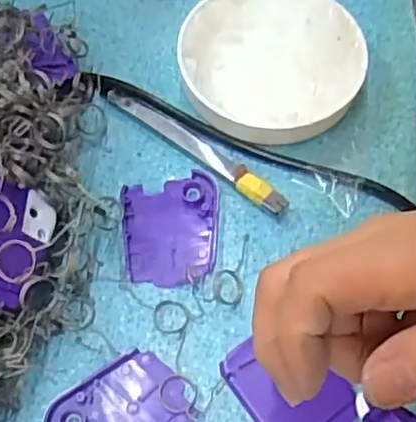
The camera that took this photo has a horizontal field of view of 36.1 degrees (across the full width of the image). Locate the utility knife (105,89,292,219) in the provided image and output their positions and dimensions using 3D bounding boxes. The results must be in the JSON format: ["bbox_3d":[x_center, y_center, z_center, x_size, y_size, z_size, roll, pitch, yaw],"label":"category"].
[{"bbox_3d":[-0.008,-0.036,0.362,0.124,0.012,0.014,35,68,14],"label":"utility knife"}]

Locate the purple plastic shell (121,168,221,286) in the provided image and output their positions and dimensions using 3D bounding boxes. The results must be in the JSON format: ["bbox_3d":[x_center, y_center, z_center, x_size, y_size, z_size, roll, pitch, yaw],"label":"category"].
[{"bbox_3d":[-0.019,0.010,0.346,0.051,0.007,0.060,-6,65,-5],"label":"purple plastic shell"}]

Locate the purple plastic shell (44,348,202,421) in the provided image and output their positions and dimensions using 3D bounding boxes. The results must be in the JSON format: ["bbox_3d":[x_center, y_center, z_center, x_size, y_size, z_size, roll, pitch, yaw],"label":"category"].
[{"bbox_3d":[-0.040,0.098,0.307,0.061,0.004,0.051,-40,72,-18],"label":"purple plastic shell"}]

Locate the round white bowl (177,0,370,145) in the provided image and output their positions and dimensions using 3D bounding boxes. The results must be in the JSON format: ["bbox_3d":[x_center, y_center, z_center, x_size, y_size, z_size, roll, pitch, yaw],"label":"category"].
[{"bbox_3d":[0.037,-0.088,0.377,0.104,0.028,0.101,1,64,-1],"label":"round white bowl"}]

